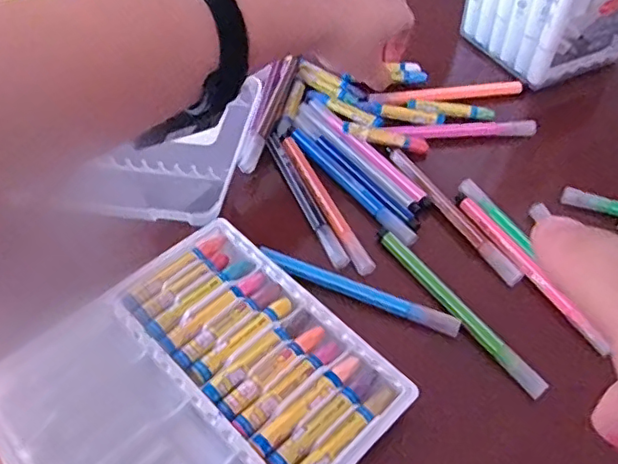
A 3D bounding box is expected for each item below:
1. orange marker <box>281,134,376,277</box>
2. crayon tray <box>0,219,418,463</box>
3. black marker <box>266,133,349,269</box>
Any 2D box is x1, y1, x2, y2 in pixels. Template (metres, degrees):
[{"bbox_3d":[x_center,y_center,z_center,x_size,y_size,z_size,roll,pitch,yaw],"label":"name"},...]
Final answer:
[{"bbox_3d":[0.008,-0.022,0.389,0.014,0.008,0.130,-21,54,-18],"label":"orange marker"},{"bbox_3d":[-0.059,0.084,0.291,0.167,0.010,0.162,-36,60,-26],"label":"crayon tray"},{"bbox_3d":[-0.004,-0.025,0.389,0.011,0.008,0.123,-18,54,-16],"label":"black marker"}]

